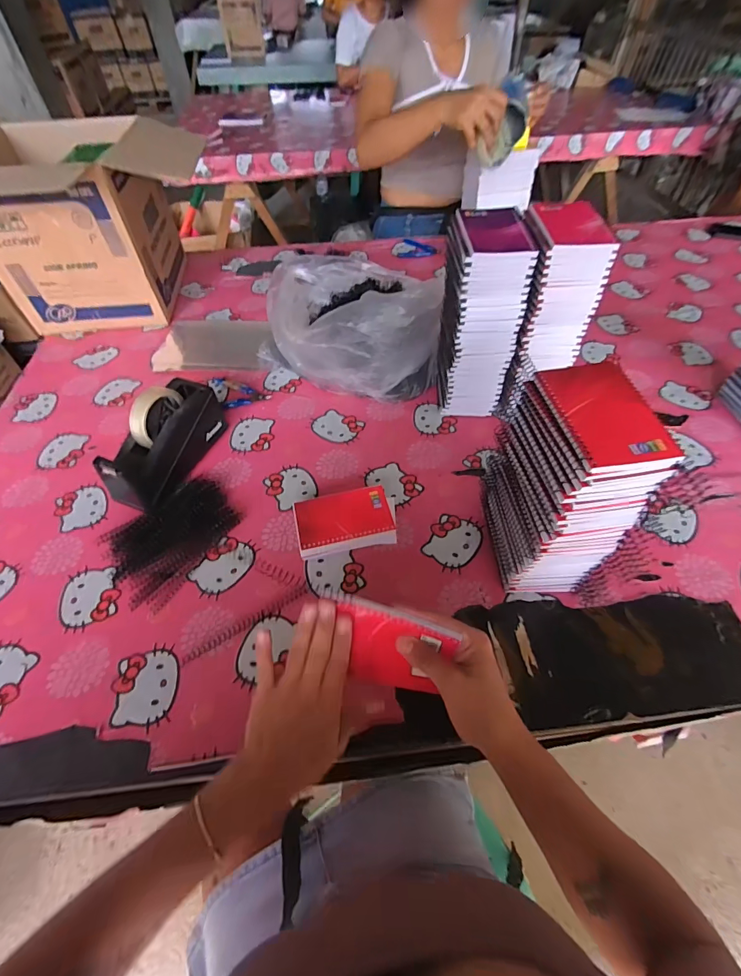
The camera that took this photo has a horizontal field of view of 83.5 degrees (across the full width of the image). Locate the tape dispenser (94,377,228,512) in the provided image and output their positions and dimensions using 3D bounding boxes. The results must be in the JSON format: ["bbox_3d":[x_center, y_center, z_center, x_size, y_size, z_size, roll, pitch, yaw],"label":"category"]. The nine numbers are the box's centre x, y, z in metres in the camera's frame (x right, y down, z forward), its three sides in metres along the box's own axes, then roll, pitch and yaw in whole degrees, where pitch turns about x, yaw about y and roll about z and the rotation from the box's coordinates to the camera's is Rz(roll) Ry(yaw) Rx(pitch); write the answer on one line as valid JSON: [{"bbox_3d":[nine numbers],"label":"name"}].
[{"bbox_3d":[-0.315,-0.075,0.634,0.076,0.121,0.202,15,54,13],"label":"tape dispenser"}]

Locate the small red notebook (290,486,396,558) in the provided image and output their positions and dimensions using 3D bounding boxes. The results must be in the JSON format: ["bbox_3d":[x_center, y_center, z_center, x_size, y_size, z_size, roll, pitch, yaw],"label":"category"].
[{"bbox_3d":[-0.032,0.046,0.589,0.142,0.033,0.080,-11,53,-7],"label":"small red notebook"}]

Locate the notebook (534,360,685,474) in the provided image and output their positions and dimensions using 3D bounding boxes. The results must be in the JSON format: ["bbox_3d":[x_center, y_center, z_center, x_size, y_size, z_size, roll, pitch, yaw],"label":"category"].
[{"bbox_3d":[0.215,-0.070,0.383,0.088,0.009,0.128,-6,53,-3],"label":"notebook"}]

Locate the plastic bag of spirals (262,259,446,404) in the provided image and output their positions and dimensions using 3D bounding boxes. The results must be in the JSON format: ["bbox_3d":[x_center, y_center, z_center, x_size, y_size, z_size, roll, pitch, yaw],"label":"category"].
[{"bbox_3d":[-0.053,-0.319,0.777,0.303,0.173,0.323,-12,53,-7],"label":"plastic bag of spirals"}]

